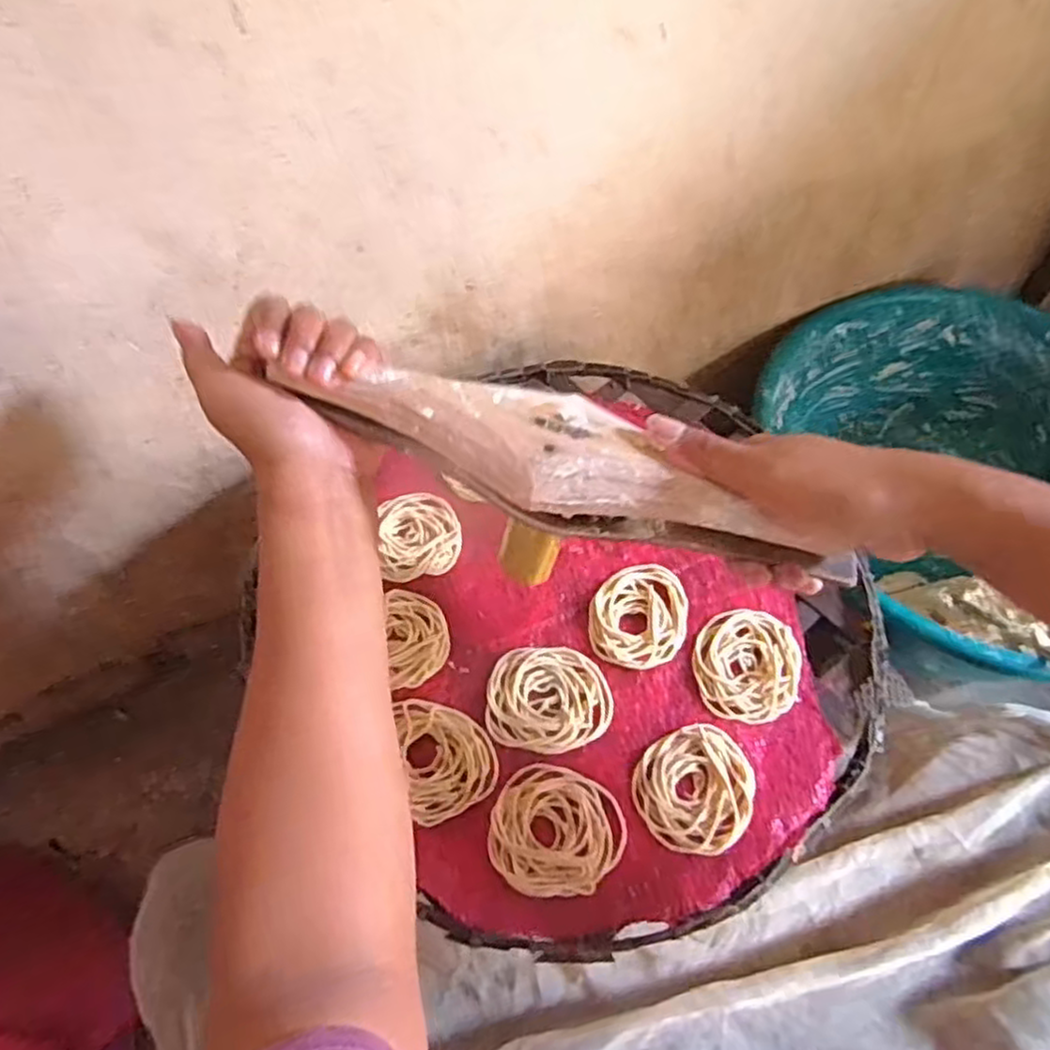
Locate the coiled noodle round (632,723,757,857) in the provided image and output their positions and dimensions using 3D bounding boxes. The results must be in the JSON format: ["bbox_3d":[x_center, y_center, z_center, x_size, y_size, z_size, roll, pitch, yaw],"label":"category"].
[{"bbox_3d":[0.100,0.152,0.432,0.067,0.006,0.071,1,59,-1],"label":"coiled noodle round"}]

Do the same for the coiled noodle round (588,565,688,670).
[{"bbox_3d":[0.075,0.059,0.489,0.061,0.006,0.070,7,59,3],"label":"coiled noodle round"}]

